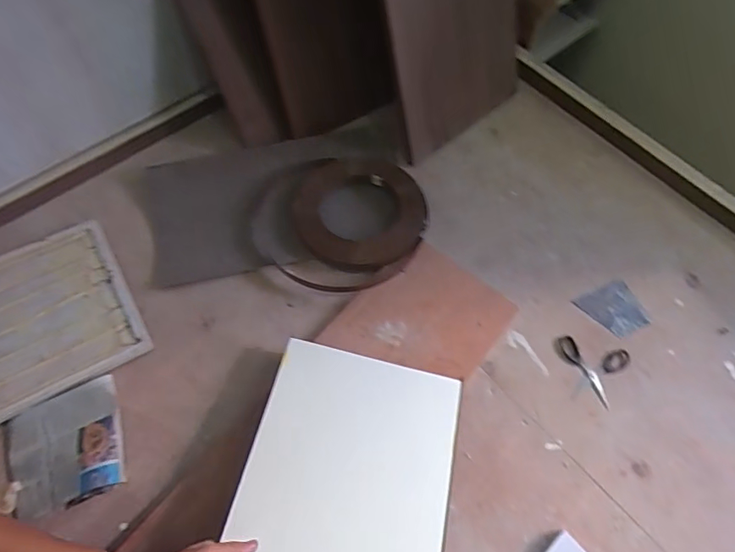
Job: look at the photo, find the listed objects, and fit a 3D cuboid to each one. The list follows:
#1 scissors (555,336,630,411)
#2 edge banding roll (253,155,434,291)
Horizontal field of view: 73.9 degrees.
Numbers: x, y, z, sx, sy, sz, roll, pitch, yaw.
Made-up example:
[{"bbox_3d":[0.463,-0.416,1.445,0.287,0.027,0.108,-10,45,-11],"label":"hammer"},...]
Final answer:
[{"bbox_3d":[0.384,0.165,0.838,0.125,0.006,0.109,15,63,5],"label":"scissors"},{"bbox_3d":[-0.047,-0.110,0.929,0.327,0.026,0.295,-10,64,-8],"label":"edge banding roll"}]

